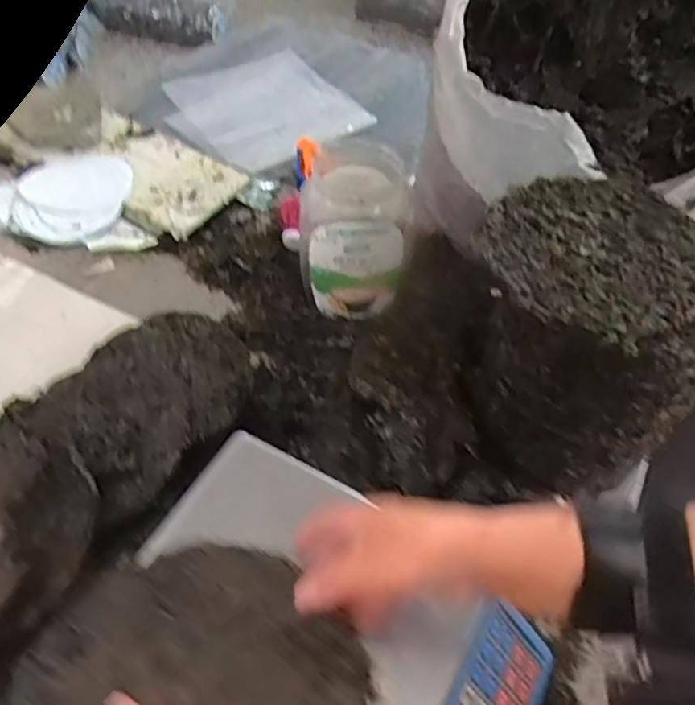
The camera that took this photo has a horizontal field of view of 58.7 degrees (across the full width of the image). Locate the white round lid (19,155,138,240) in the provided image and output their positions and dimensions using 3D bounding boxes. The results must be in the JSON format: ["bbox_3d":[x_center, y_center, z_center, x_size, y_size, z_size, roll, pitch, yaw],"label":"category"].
[{"bbox_3d":[-0.407,-0.262,0.954,0.163,0.011,0.160,2,50,-3],"label":"white round lid"}]

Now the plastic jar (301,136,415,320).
[{"bbox_3d":[0.004,-0.151,0.801,0.123,0.205,0.119,2,50,-3],"label":"plastic jar"}]

